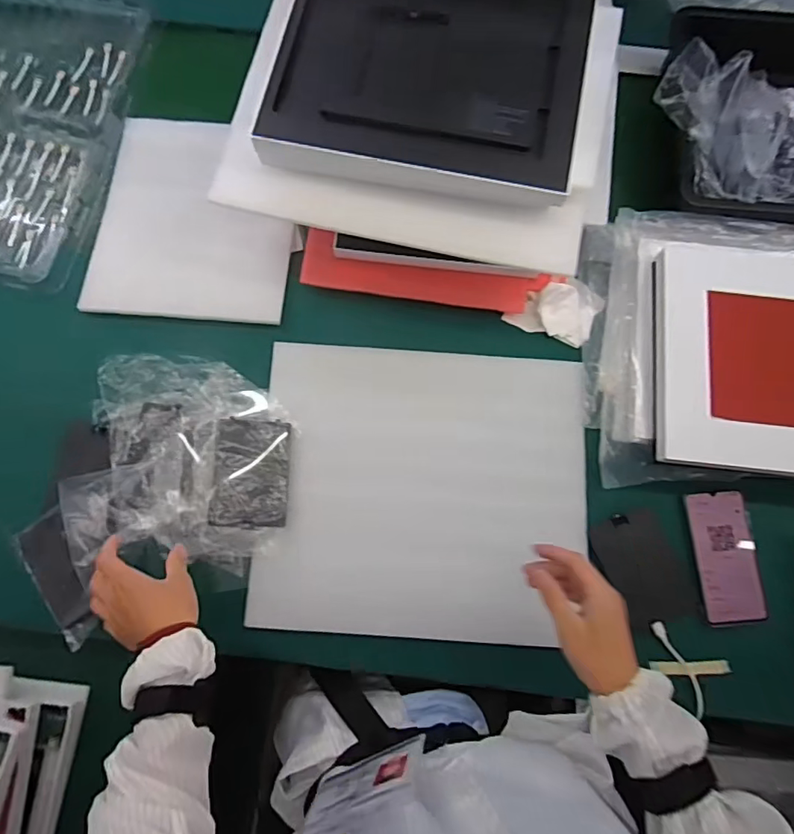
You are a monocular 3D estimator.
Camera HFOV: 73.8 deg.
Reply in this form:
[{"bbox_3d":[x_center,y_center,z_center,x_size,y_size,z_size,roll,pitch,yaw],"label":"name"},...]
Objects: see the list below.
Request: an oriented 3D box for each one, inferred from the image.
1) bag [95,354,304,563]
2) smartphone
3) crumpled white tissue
[{"bbox_3d":[-0.224,0.042,0.596,0.201,0.052,0.223,-5,77,-2],"label":"bag"},{"bbox_3d":[0.377,0.159,0.600,0.072,0.015,0.144,-5,77,-2],"label":"smartphone"},{"bbox_3d":[0.200,-0.139,0.664,0.102,0.027,0.079,24,78,5],"label":"crumpled white tissue"}]

